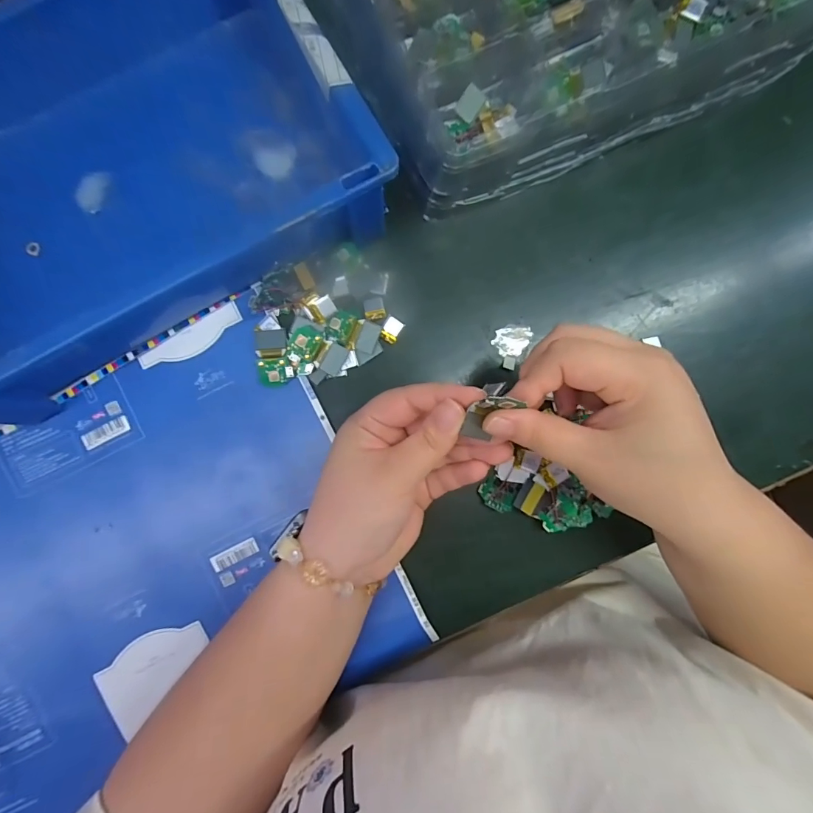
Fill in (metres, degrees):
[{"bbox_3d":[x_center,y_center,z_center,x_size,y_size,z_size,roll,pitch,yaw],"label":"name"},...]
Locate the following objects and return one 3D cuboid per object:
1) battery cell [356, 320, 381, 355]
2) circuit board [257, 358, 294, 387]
[{"bbox_3d":[-0.027,-0.048,0.299,0.012,0.004,0.020,20,88,-3],"label":"battery cell"},{"bbox_3d":[-0.089,-0.023,0.292,0.023,0.009,0.018,-1,90,-3],"label":"circuit board"}]

